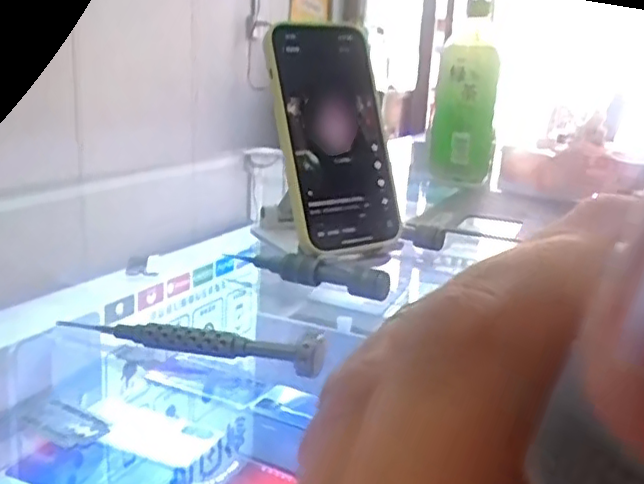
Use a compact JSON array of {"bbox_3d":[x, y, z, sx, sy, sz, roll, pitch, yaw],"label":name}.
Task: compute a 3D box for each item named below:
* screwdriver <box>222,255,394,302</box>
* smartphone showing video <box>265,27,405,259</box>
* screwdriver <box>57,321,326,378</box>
[{"bbox_3d":[-0.011,0.017,0.393,0.104,0.016,0.015,9,16,22],"label":"screwdriver"},{"bbox_3d":[0.009,-0.068,0.416,0.072,0.142,0.012,-8,-2,-25],"label":"smartphone showing video"},{"bbox_3d":[-0.059,0.040,0.289,0.126,0.017,0.009,8,16,18],"label":"screwdriver"}]

